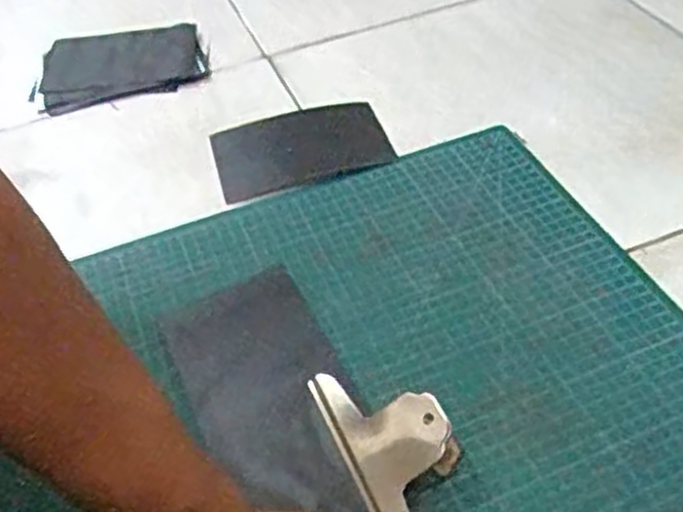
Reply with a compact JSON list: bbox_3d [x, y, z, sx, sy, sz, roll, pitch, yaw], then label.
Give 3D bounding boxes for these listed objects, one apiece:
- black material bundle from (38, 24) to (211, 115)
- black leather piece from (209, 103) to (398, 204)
[{"bbox_3d":[-0.234,-0.206,0.783,0.168,0.015,0.129,-12,47,-5],"label":"black material bundle"},{"bbox_3d":[-0.038,-0.098,0.675,0.154,0.009,0.104,-17,52,-6],"label":"black leather piece"}]

